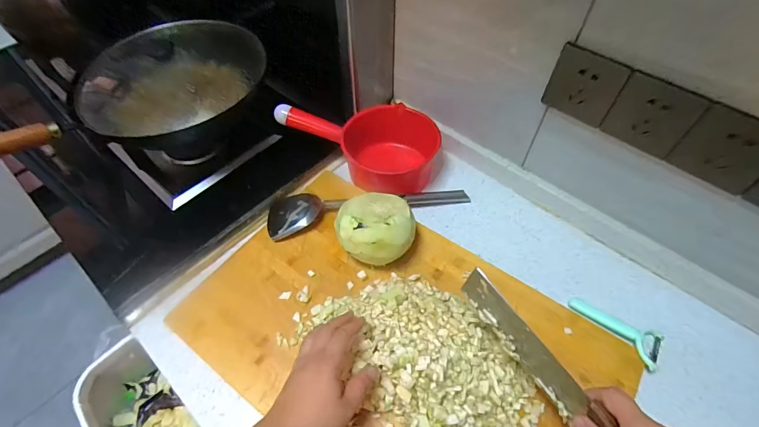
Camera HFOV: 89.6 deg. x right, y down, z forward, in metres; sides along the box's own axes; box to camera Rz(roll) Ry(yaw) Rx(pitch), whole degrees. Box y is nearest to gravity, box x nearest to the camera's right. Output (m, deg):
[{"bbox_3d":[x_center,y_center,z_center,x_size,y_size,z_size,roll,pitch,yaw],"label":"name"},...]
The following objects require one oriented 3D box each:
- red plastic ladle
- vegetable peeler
[{"bbox_3d":[-0.035,-0.129,0.681,0.266,0.095,0.125,17,53,12],"label":"red plastic ladle"},{"bbox_3d":[0.338,0.154,0.539,0.066,0.018,0.124,-33,59,-24],"label":"vegetable peeler"}]

